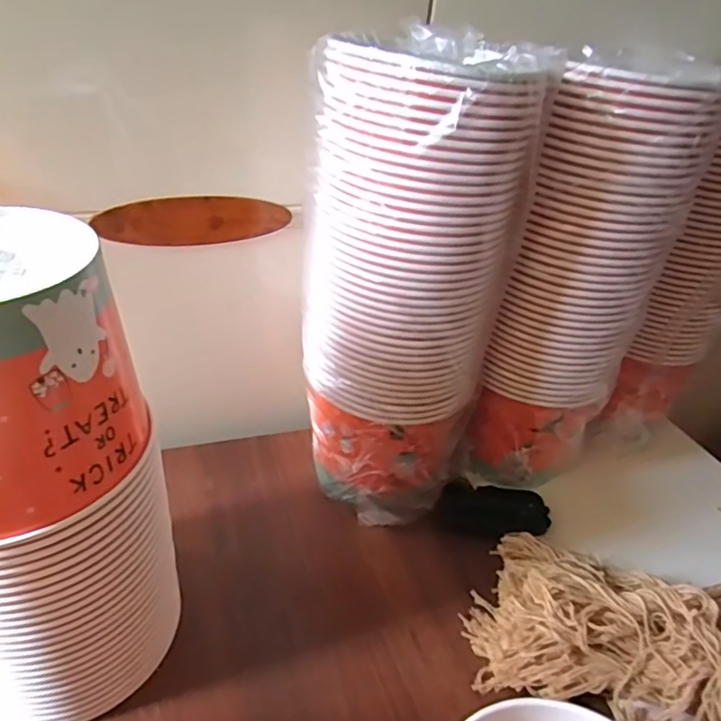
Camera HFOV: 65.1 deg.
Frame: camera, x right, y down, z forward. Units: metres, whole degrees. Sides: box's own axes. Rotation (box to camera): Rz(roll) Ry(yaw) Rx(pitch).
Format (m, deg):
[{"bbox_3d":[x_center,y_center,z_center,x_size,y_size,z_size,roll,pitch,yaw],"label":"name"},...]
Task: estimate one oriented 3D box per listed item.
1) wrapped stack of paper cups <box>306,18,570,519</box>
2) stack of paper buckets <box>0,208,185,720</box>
[{"bbox_3d":[0.044,-0.042,0.522,0.146,0.434,0.140,28,39,29],"label":"wrapped stack of paper cups"},{"bbox_3d":[-0.210,0.089,0.370,0.149,0.324,0.143,-8,36,-21],"label":"stack of paper buckets"}]

